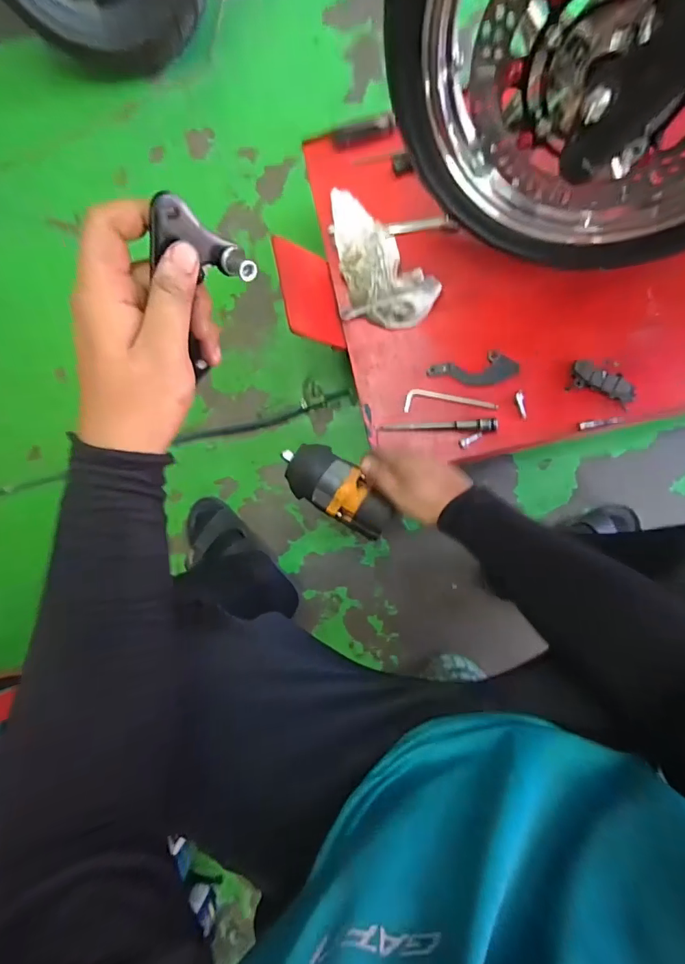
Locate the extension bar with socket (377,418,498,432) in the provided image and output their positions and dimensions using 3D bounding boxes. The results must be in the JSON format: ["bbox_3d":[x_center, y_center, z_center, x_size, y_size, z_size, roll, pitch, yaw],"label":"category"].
[{"bbox_3d":[0.144,-0.082,0.669,0.174,0.022,0.018,-1,84,7],"label":"extension bar with socket"}]

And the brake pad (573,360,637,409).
[{"bbox_3d":[0.380,-0.146,0.642,0.095,0.021,0.044,25,88,9],"label":"brake pad"}]

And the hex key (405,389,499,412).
[{"bbox_3d":[0.164,-0.126,0.674,0.135,0.005,0.034,0,90,12],"label":"hex key"}]

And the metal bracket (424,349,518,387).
[{"bbox_3d":[0.200,-0.168,0.678,0.129,0.009,0.049,-12,83,6],"label":"metal bracket"}]

